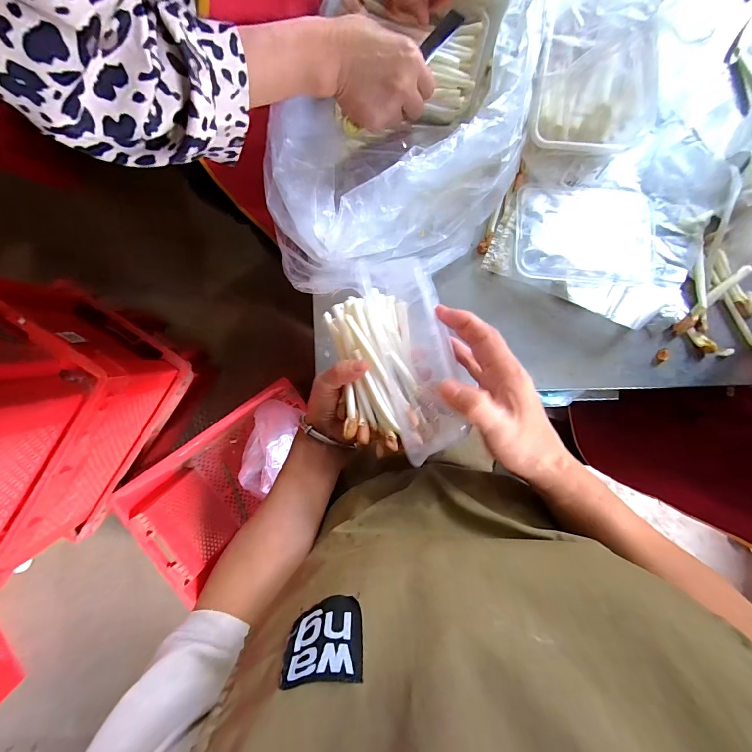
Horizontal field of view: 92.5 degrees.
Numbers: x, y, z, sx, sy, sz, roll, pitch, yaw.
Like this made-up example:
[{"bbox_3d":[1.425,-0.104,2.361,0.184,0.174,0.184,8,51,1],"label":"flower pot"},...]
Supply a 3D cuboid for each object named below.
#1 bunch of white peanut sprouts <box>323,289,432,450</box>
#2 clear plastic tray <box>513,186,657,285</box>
[{"bbox_3d":[0.001,-0.005,0.321,0.069,0.029,0.135,-12,84,0],"label":"bunch of white peanut sprouts"},{"bbox_3d":[0.245,-0.168,0.418,0.166,0.017,0.114,3,92,-1],"label":"clear plastic tray"}]

